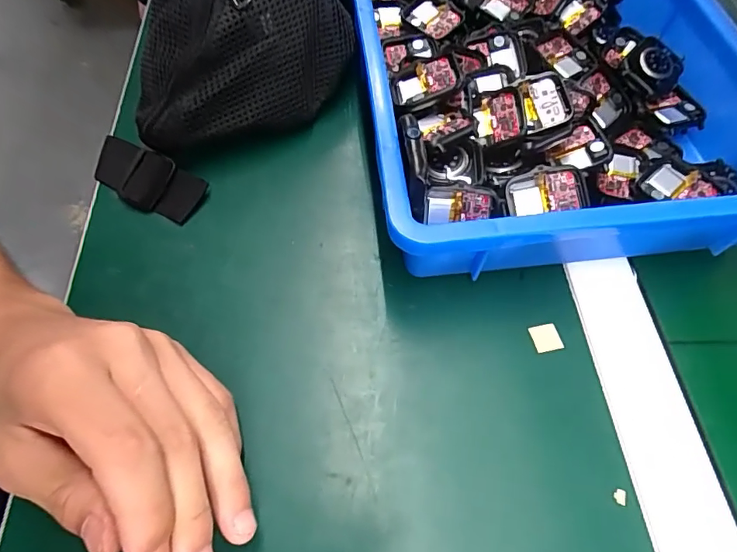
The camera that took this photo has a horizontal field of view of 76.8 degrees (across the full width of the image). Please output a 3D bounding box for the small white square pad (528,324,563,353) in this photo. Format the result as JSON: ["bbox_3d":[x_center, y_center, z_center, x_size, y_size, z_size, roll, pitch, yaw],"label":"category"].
[{"bbox_3d":[0.101,0.035,0.264,0.015,0.004,0.015,-13,69,-3],"label":"small white square pad"}]

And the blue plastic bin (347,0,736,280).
[{"bbox_3d":[0.117,-0.173,0.350,0.255,0.075,0.376,-5,61,-5],"label":"blue plastic bin"}]

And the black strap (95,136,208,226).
[{"bbox_3d":[-0.153,-0.068,0.310,0.090,0.023,0.036,29,64,14],"label":"black strap"}]

